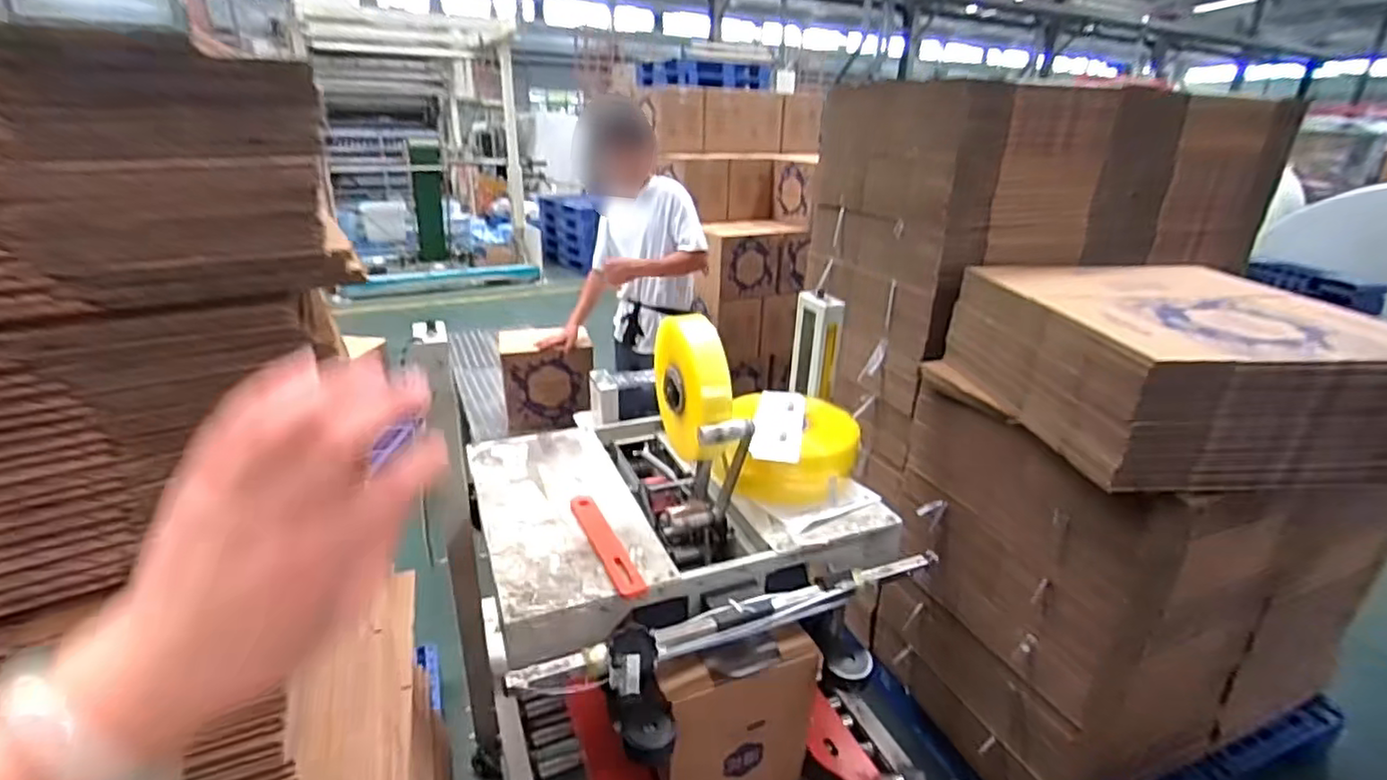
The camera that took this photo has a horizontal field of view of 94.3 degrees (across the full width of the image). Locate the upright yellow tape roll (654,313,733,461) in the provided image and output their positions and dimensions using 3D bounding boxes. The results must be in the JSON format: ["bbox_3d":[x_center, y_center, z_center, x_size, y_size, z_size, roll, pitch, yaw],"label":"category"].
[{"bbox_3d":[-0.007,-0.004,1.014,0.053,0.224,0.224,-7,23,-20],"label":"upright yellow tape roll"}]

